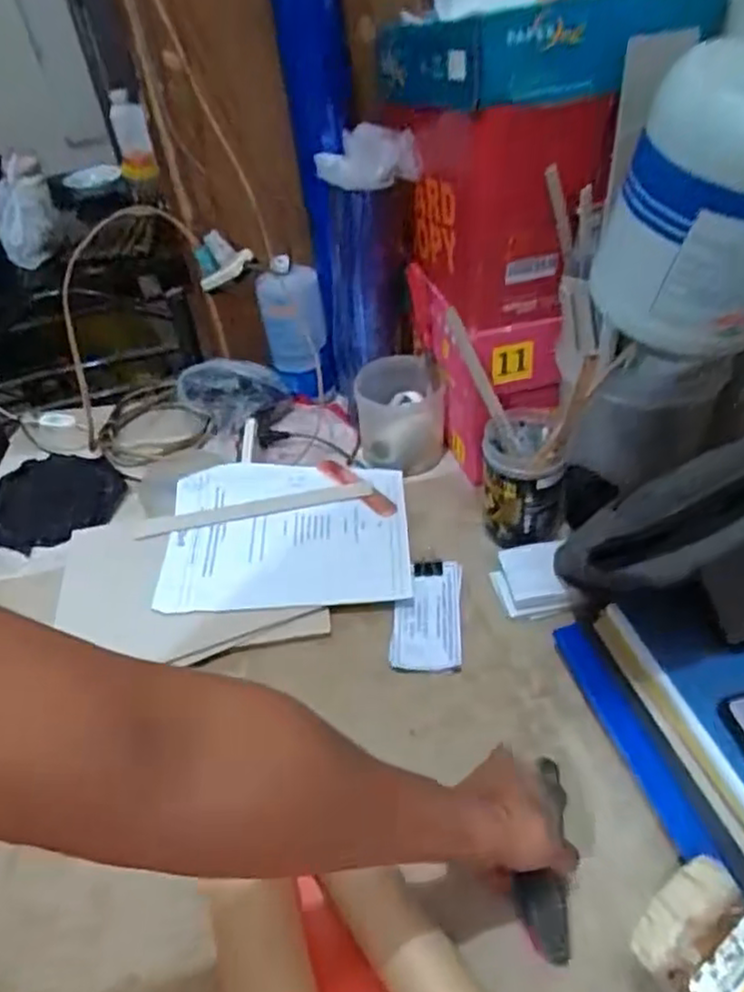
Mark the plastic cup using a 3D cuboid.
[{"bbox_3d":[0.037,-0.110,0.886,0.104,0.143,0.098,-3,44,3],"label":"plastic cup"}]

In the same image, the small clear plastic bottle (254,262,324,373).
[{"bbox_3d":[-0.114,-0.255,0.957,0.085,0.140,0.087,-8,44,-1],"label":"small clear plastic bottle"}]

